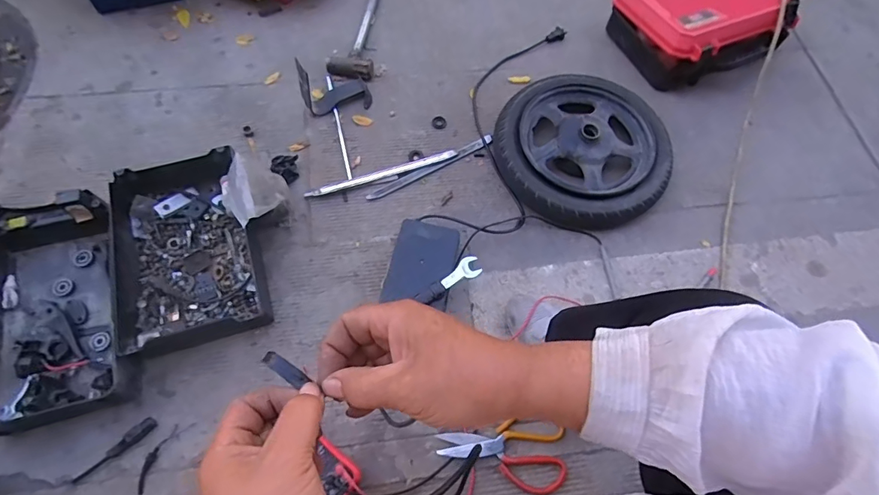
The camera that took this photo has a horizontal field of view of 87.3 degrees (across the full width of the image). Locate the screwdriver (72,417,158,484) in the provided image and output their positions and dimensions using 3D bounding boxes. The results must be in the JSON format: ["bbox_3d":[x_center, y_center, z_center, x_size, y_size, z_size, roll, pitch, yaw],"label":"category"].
[{"bbox_3d":[-0.490,0.305,0.694,0.123,0.026,0.020,-35,71,-16],"label":"screwdriver"}]

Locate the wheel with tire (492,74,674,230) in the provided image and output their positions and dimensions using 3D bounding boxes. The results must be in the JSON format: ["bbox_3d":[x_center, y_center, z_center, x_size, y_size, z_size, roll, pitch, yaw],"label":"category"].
[{"bbox_3d":[0.290,-0.198,0.925,0.332,0.070,0.326,1,65,-1],"label":"wheel with tire"}]

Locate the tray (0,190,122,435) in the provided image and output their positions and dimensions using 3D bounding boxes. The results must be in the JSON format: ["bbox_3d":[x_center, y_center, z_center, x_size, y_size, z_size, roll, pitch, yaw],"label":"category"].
[{"bbox_3d":[-0.627,0.091,0.744,0.231,0.094,0.362,-15,67,-8],"label":"tray"}]

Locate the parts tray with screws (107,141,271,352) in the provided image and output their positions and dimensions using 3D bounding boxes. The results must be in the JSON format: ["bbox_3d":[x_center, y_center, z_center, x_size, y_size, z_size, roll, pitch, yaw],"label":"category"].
[{"bbox_3d":[-0.433,0.005,0.799,0.224,0.081,0.347,-16,67,-9],"label":"parts tray with screws"}]

